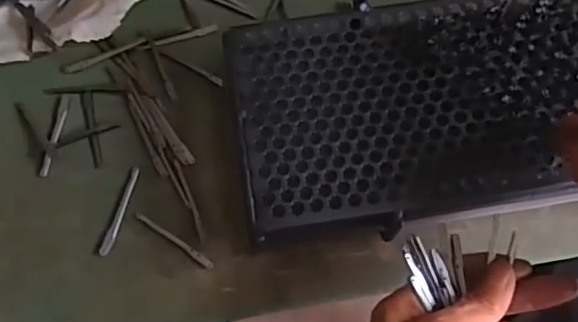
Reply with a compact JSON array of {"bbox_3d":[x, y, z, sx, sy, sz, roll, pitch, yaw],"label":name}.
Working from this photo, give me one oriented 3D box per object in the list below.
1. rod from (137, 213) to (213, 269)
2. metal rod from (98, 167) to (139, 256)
[{"bbox_3d":[-0.082,0.056,0.428,0.067,0.004,0.006,34,73,10],"label":"rod"},{"bbox_3d":[-0.123,0.036,0.435,0.008,0.004,0.067,16,71,4],"label":"metal rod"}]

